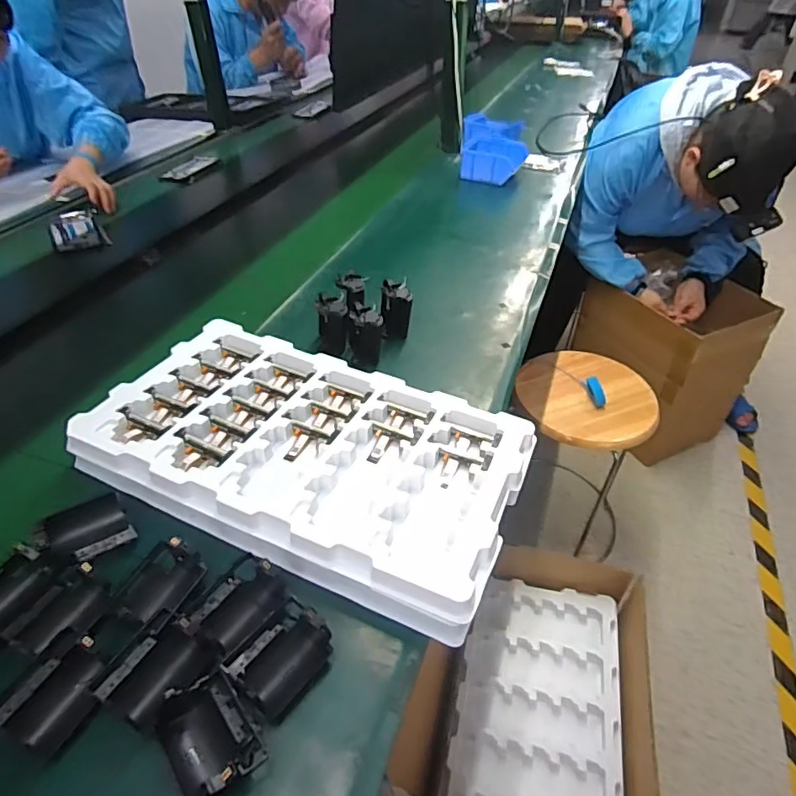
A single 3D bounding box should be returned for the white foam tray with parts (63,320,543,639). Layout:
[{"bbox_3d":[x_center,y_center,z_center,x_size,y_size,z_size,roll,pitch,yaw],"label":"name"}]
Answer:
[{"bbox_3d":[-0.095,0.047,0.544,0.434,0.046,0.260,17,44,16],"label":"white foam tray with parts"}]

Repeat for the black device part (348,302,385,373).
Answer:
[{"bbox_3d":[-0.044,-0.081,0.685,0.047,0.070,0.048,-5,42,-7],"label":"black device part"}]

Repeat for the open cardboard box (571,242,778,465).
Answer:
[{"bbox_3d":[0.799,-0.124,1.584,0.353,0.458,0.421,-16,45,-18],"label":"open cardboard box"}]

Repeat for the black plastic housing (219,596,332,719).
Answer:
[{"bbox_3d":[-0.087,0.195,0.396,0.049,0.033,0.070,30,49,28],"label":"black plastic housing"}]

